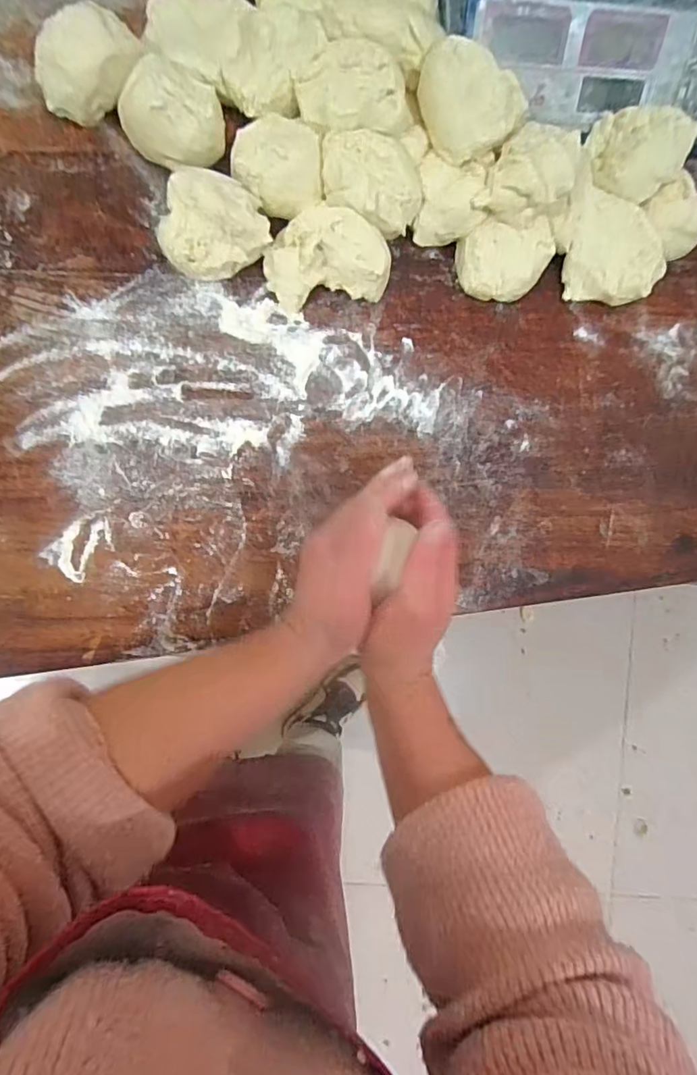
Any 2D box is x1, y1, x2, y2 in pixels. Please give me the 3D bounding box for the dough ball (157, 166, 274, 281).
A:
[{"bbox_3d":[-0.099,-0.227,0.382,0.075,0.053,0.063,-15,90,-10],"label":"dough ball"}]

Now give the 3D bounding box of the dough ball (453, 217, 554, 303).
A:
[{"bbox_3d":[0.124,-0.227,0.426,0.065,0.046,0.062,0,87,-10],"label":"dough ball"}]

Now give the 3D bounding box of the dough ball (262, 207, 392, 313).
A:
[{"bbox_3d":[-0.015,-0.214,0.401,0.096,0.041,0.060,-12,89,-10],"label":"dough ball"}]

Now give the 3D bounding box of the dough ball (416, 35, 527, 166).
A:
[{"bbox_3d":[0.093,-0.328,0.388,0.063,0.044,0.068,1,86,-9],"label":"dough ball"}]

